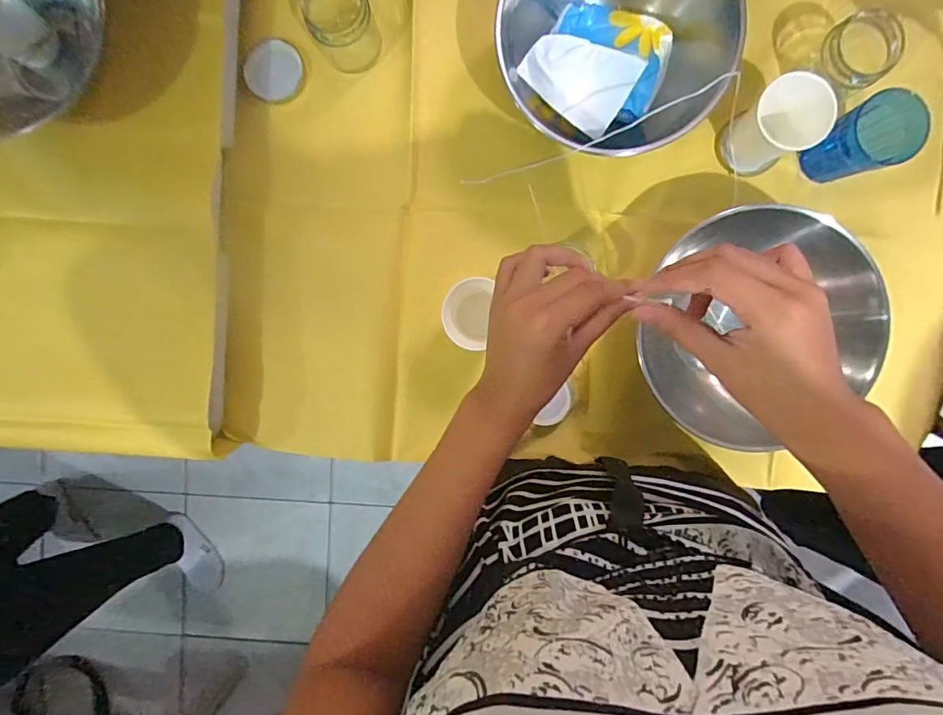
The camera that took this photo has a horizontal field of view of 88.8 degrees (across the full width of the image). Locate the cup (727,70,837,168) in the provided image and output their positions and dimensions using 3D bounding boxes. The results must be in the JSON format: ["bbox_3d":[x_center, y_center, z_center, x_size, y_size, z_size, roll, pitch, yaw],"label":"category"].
[{"bbox_3d":[0.320,-0.243,0.510,0.069,0.090,0.072,0,92,2],"label":"cup"}]

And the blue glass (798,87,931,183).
[{"bbox_3d":[0.410,-0.227,0.514,0.067,0.094,0.068,0,92,2],"label":"blue glass"}]

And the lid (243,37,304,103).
[{"bbox_3d":[-0.234,-0.340,0.571,0.073,0.007,0.068,0,92,2],"label":"lid"}]

